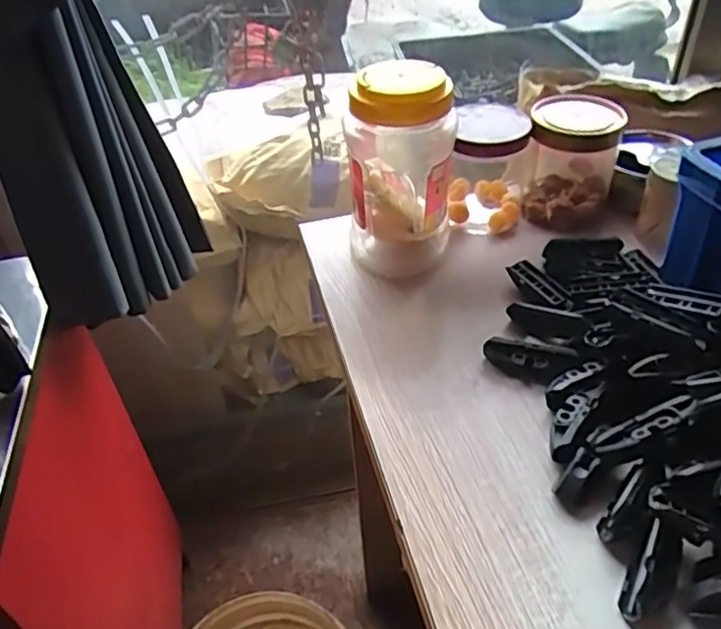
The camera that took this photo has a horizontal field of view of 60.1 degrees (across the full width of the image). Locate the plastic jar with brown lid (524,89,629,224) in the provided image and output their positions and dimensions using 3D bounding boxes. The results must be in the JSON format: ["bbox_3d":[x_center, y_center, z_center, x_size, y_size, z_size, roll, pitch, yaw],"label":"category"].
[{"bbox_3d":[0.208,-0.155,0.615,0.082,0.097,0.094,8,43,14],"label":"plastic jar with brown lid"}]

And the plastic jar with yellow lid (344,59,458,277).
[{"bbox_3d":[0.036,-0.132,0.566,0.095,0.172,0.089,-3,41,2],"label":"plastic jar with yellow lid"}]

